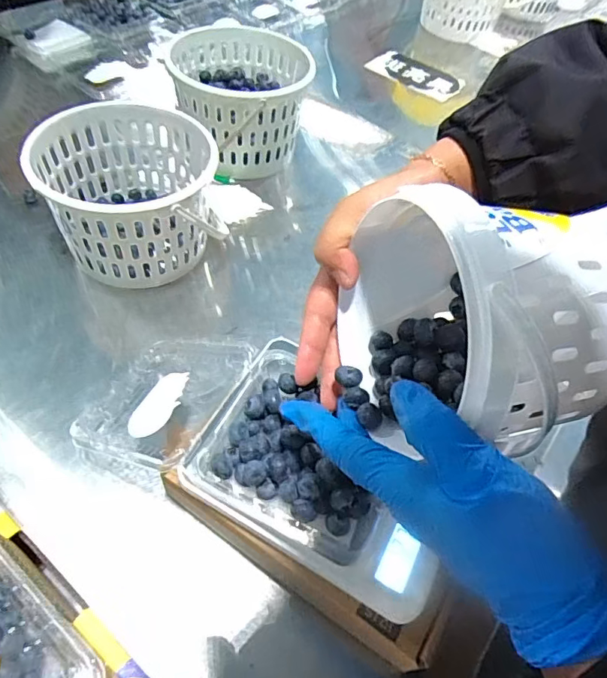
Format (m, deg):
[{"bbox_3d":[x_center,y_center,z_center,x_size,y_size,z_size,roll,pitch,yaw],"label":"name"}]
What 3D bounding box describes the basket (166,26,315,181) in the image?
[{"bbox_3d":[-0.078,-0.296,0.638,0.160,0.123,0.174,-6,55,-12],"label":"basket"}]

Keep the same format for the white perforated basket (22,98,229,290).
[{"bbox_3d":[-0.175,-0.141,0.514,0.172,0.122,0.173,-9,55,-14],"label":"white perforated basket"}]

